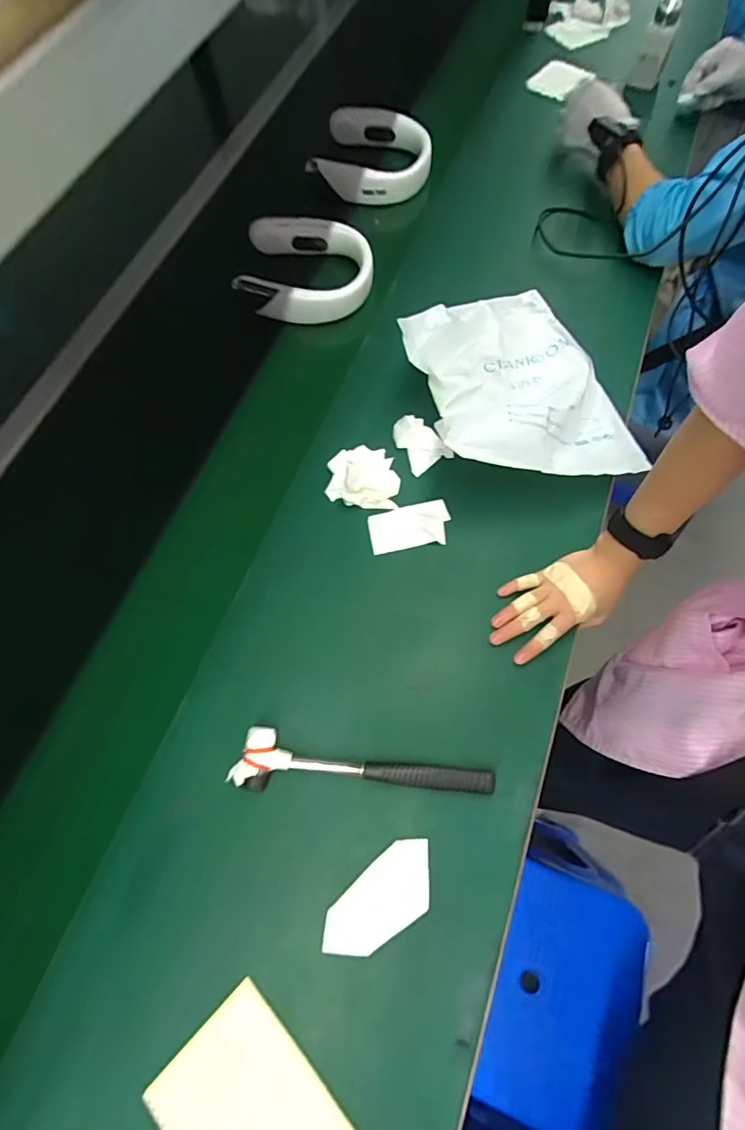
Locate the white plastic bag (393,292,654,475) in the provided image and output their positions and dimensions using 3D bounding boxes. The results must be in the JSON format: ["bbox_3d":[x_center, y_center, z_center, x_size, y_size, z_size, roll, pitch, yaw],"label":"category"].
[{"bbox_3d":[0.178,-0.249,0.615,0.242,0.095,0.322,-13,70,-4],"label":"white plastic bag"}]

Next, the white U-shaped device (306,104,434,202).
[{"bbox_3d":[0.003,-0.746,0.861,0.198,0.059,0.181,16,70,10],"label":"white U-shaped device"}]

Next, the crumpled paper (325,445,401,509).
[{"bbox_3d":[-0.011,-0.116,0.602,0.090,0.021,0.083,5,70,3],"label":"crumpled paper"}]

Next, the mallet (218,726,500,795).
[{"bbox_3d":[-0.009,0.208,0.482,0.260,0.026,0.057,5,70,3],"label":"mallet"}]

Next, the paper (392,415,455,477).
[{"bbox_3d":[0.063,-0.166,0.626,0.053,0.020,0.078,-29,71,-9],"label":"paper"}]

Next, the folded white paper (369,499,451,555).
[{"bbox_3d":[0.047,-0.049,0.593,0.100,0.008,0.057,-8,69,-2],"label":"folded white paper"}]

